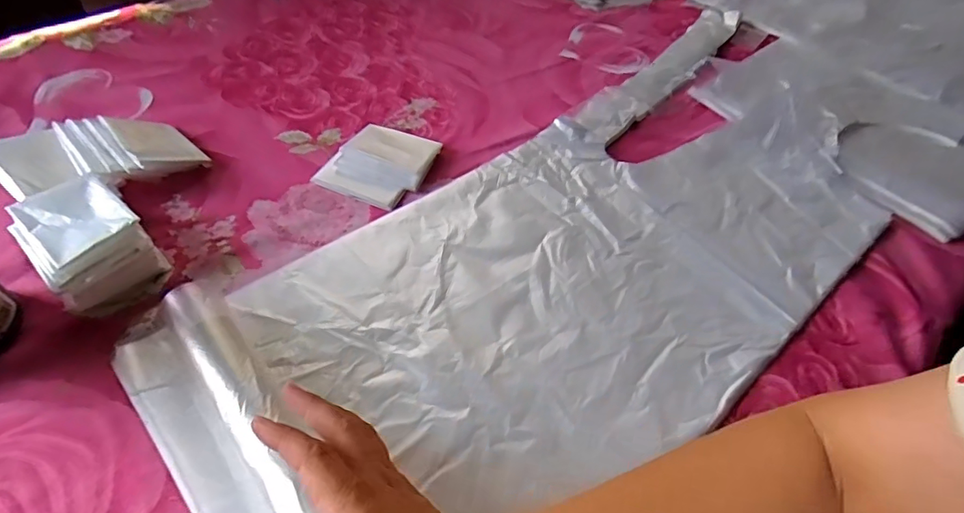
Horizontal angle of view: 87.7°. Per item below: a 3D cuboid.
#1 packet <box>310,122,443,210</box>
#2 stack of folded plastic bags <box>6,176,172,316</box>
[{"bbox_3d":[-0.099,-0.095,0.505,0.089,0.018,0.105,22,54,12],"label":"packet"},{"bbox_3d":[-0.313,-0.011,0.402,0.115,0.045,0.075,38,59,22],"label":"stack of folded plastic bags"}]

